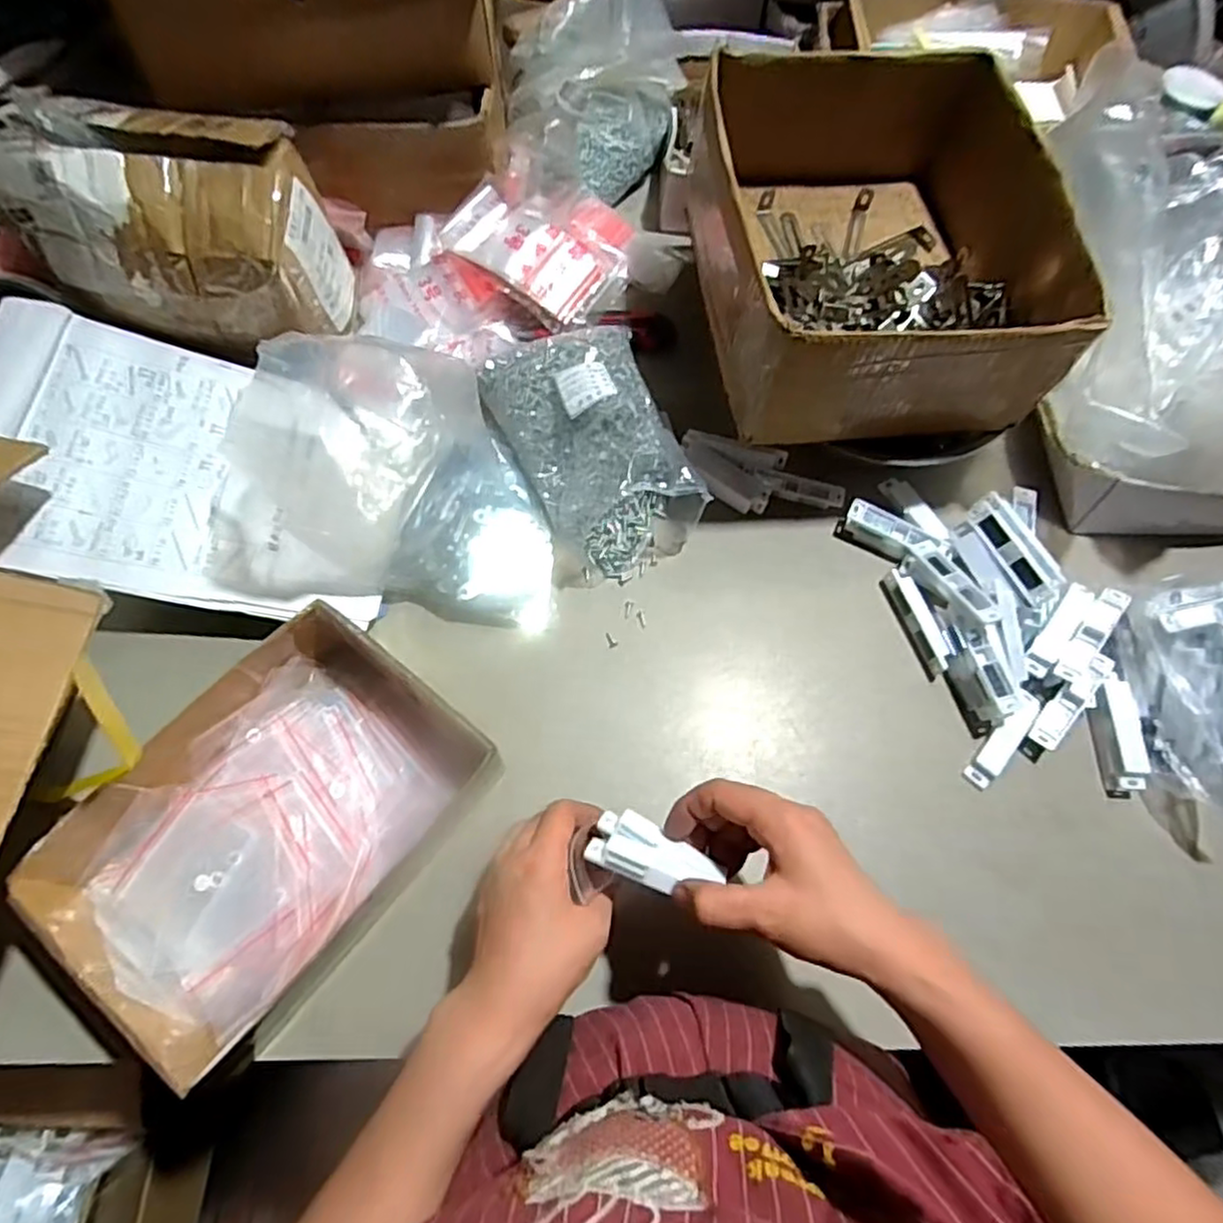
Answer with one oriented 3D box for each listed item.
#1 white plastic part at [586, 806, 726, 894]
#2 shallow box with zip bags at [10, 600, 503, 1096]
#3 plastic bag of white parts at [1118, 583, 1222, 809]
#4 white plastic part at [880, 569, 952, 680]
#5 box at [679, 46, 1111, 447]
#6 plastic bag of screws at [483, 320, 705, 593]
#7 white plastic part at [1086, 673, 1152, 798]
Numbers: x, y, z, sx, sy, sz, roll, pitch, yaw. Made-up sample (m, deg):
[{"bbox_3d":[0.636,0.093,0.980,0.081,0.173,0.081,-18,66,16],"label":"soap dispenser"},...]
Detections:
[{"bbox_3d":[0.024,0.150,0.424,0.074,0.018,0.042,26,28,15],"label":"white plastic part"},{"bbox_3d":[-0.226,0.140,0.479,0.174,0.082,0.245,37,70,12],"label":"shallow box with zip bags"},{"bbox_3d":[0.475,0.065,0.544,0.105,0.080,0.180,-3,67,-4],"label":"plastic bag of white parts"},{"bbox_3d":[0.259,0.008,0.595,0.020,0.020,0.094,-16,69,-10],"label":"white plastic part"},{"bbox_3d":[0.210,-0.300,0.577,0.255,0.117,0.301,-4,67,-5],"label":"box"},{"bbox_3d":[-0.012,-0.148,0.609,0.142,0.085,0.218,-20,69,-11],"label":"plastic bag of screws"},{"bbox_3d":[0.395,0.099,0.548,0.024,0.026,0.088,1,79,-3],"label":"white plastic part"}]

